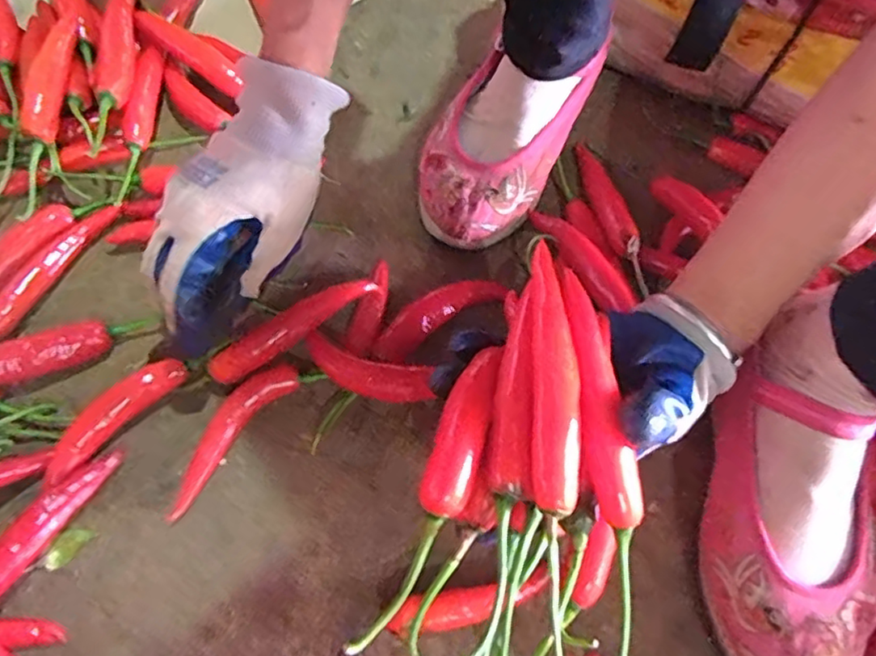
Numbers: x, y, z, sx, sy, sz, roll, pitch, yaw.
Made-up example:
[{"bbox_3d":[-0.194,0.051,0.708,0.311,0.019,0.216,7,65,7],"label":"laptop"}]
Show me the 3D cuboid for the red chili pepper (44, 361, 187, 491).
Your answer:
[{"bbox_3d":[-0.199,0.054,0.371,0.021,0.022,0.096,40,68,16],"label":"red chili pepper"}]

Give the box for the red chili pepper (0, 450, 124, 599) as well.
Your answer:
[{"bbox_3d":[-0.223,0.110,0.344,0.019,0.022,0.096,26,65,10],"label":"red chili pepper"}]

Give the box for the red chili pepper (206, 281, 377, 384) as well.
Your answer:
[{"bbox_3d":[-0.092,-0.001,0.386,0.113,0.018,0.021,-27,68,-15],"label":"red chili pepper"}]

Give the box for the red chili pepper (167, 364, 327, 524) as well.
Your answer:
[{"bbox_3d":[-0.125,0.062,0.373,0.034,0.019,0.114,41,69,16],"label":"red chili pepper"}]

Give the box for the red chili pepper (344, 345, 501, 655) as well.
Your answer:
[{"bbox_3d":[0.001,0.068,0.255,0.022,0.023,0.136,21,71,8],"label":"red chili pepper"}]

